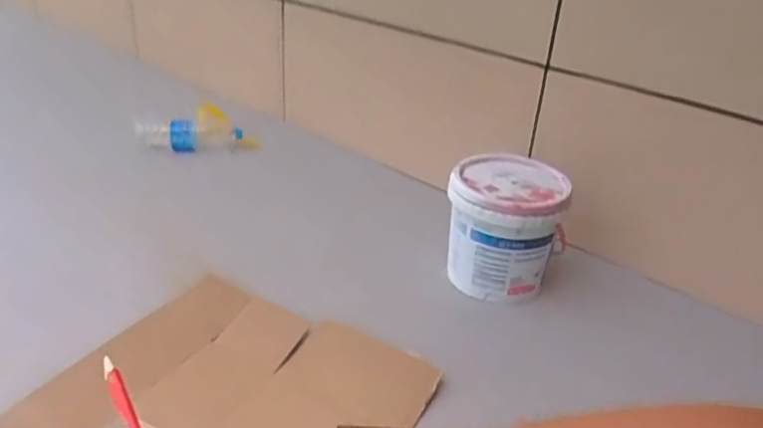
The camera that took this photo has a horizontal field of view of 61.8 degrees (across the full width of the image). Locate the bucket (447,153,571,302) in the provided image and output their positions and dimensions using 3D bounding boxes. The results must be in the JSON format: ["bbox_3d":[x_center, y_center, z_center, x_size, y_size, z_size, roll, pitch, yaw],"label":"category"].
[{"bbox_3d":[0.264,0.023,1.367,0.233,0.235,0.243,4,29,-2],"label":"bucket"}]

